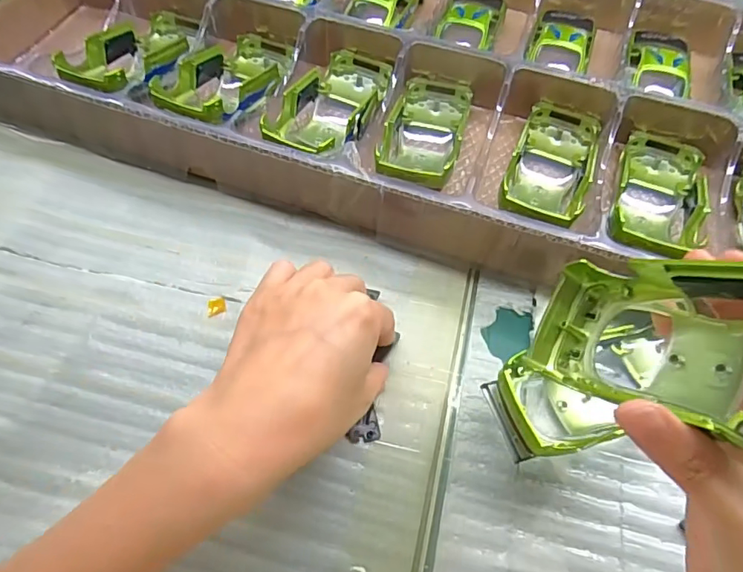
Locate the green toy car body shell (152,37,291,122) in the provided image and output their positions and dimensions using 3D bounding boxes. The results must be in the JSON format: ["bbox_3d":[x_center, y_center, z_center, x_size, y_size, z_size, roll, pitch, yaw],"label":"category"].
[{"bbox_3d":[-0.106,-0.155,0.396,0.061,0.032,0.135,15,43,6],"label":"green toy car body shell"}]

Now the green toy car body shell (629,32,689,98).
[{"bbox_3d":[0.235,-0.185,0.413,0.045,0.022,0.086,18,61,7],"label":"green toy car body shell"}]

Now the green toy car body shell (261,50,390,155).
[{"bbox_3d":[-0.029,-0.129,0.383,0.056,0.033,0.134,21,49,9],"label":"green toy car body shell"}]

